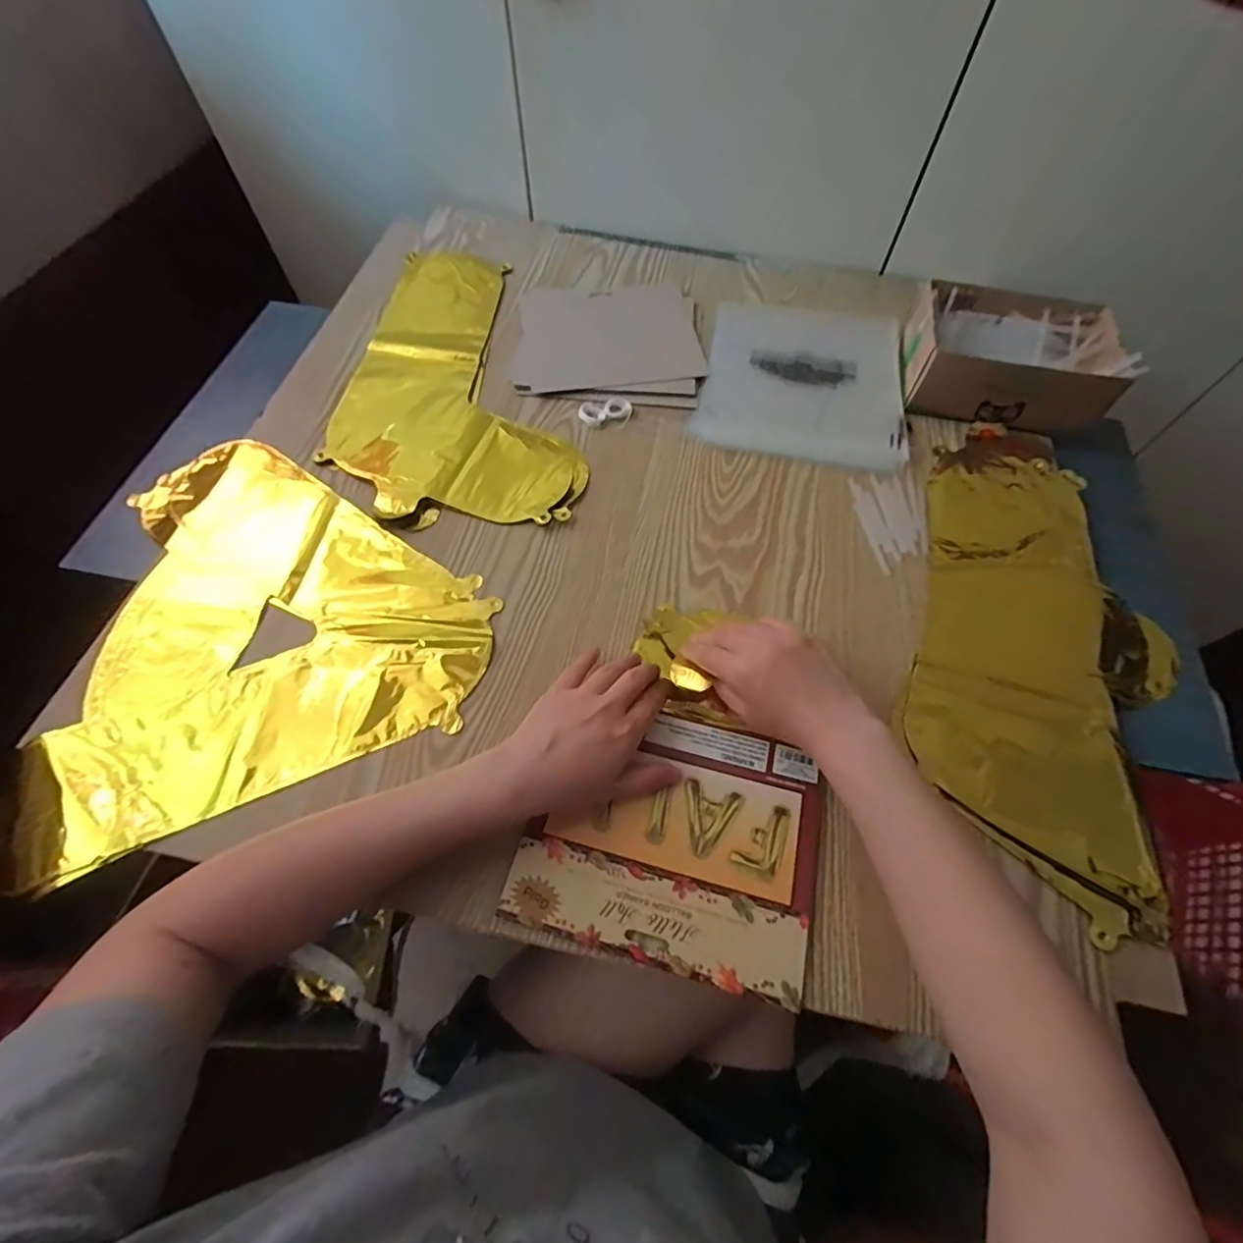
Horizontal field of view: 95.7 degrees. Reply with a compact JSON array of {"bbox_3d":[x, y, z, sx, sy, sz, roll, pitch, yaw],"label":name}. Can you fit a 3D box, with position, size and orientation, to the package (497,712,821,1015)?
[{"bbox_3d":[0.036,0.143,0.387,0.188,0.009,0.159,14,62,7],"label":"package"}]

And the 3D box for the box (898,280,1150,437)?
[{"bbox_3d":[0.391,-0.270,0.578,0.189,0.066,0.135,13,62,6],"label":"box"}]

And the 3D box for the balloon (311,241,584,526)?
[{"bbox_3d":[-0.164,-0.263,0.593,0.239,0.015,0.384,-1,62,-1],"label":"balloon"}]

